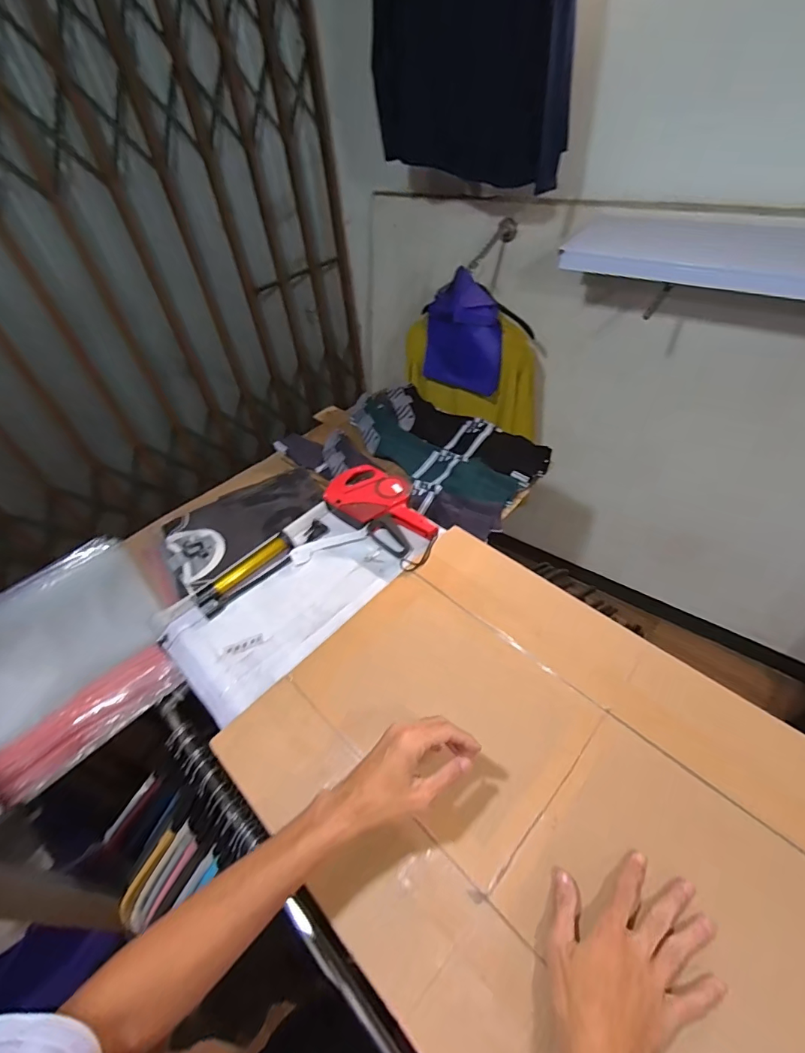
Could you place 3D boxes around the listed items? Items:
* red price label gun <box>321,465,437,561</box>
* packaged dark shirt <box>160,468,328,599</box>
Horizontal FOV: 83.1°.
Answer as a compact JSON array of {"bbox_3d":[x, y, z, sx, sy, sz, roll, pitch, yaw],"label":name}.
[{"bbox_3d":[-0.037,-0.031,0.853,0.221,0.065,0.121,33,58,31],"label":"red price label gun"},{"bbox_3d":[-0.349,-0.024,1.019,0.359,0.022,0.219,-37,54,-25],"label":"packaged dark shirt"}]

